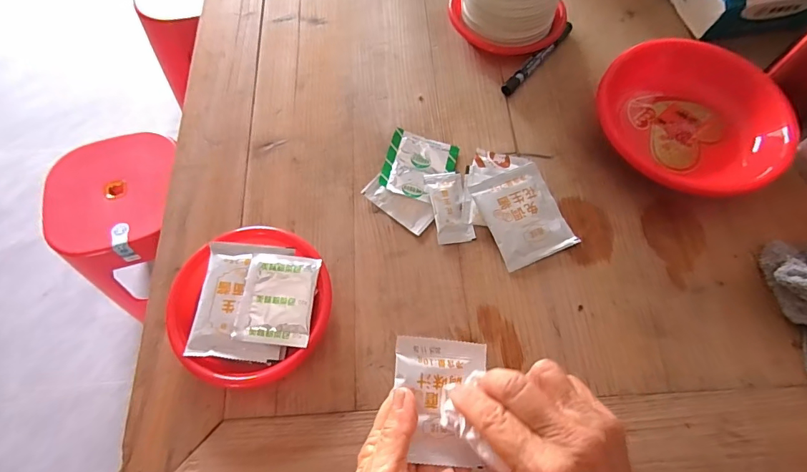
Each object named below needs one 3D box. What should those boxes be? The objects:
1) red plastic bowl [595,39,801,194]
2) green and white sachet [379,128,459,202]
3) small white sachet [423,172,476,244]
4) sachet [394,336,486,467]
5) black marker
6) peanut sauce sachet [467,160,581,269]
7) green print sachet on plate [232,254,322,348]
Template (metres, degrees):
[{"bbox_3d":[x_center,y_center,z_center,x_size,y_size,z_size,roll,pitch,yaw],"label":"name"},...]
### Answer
[{"bbox_3d":[0.308,-0.131,0.449,0.195,0.068,0.151,25,70,11],"label":"red plastic bowl"},{"bbox_3d":[0.017,-0.075,0.453,0.072,0.013,0.077,15,68,7],"label":"green and white sachet"},{"bbox_3d":[0.047,-0.031,0.434,0.037,0.007,0.078,-10,67,-4],"label":"small white sachet"},{"bbox_3d":[0.025,0.109,0.283,0.061,0.014,0.077,3,67,2],"label":"sachet"},{"bbox_3d":[0.165,-0.215,0.509,0.014,0.017,0.136,40,73,16],"label":"black marker"},{"bbox_3d":[0.121,-0.021,0.426,0.076,0.014,0.095,-22,69,-8],"label":"peanut sauce sachet"},{"bbox_3d":[-0.112,0.056,0.379,0.064,0.007,0.079,5,72,3],"label":"green print sachet on plate"}]

